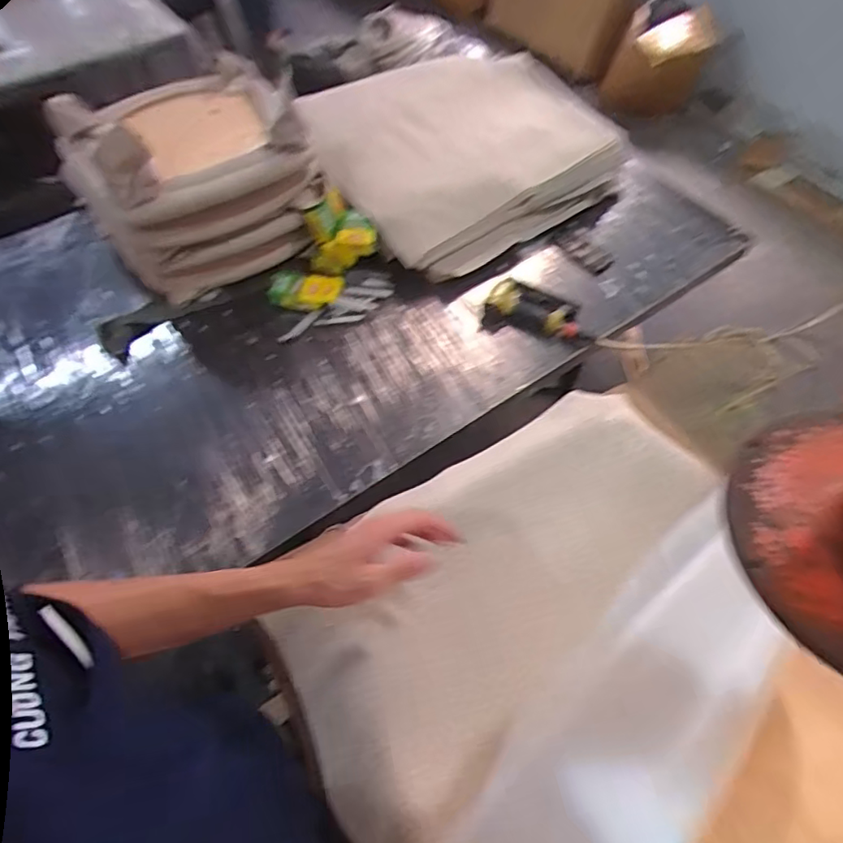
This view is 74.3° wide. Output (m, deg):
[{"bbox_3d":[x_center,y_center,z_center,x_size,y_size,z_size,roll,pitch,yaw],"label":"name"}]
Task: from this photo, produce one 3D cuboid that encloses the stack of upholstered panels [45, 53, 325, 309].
[{"bbox_3d":[-0.513,-0.554,1.262,0.451,0.311,0.434,-34,65,-21],"label":"stack of upholstered panels"}]

